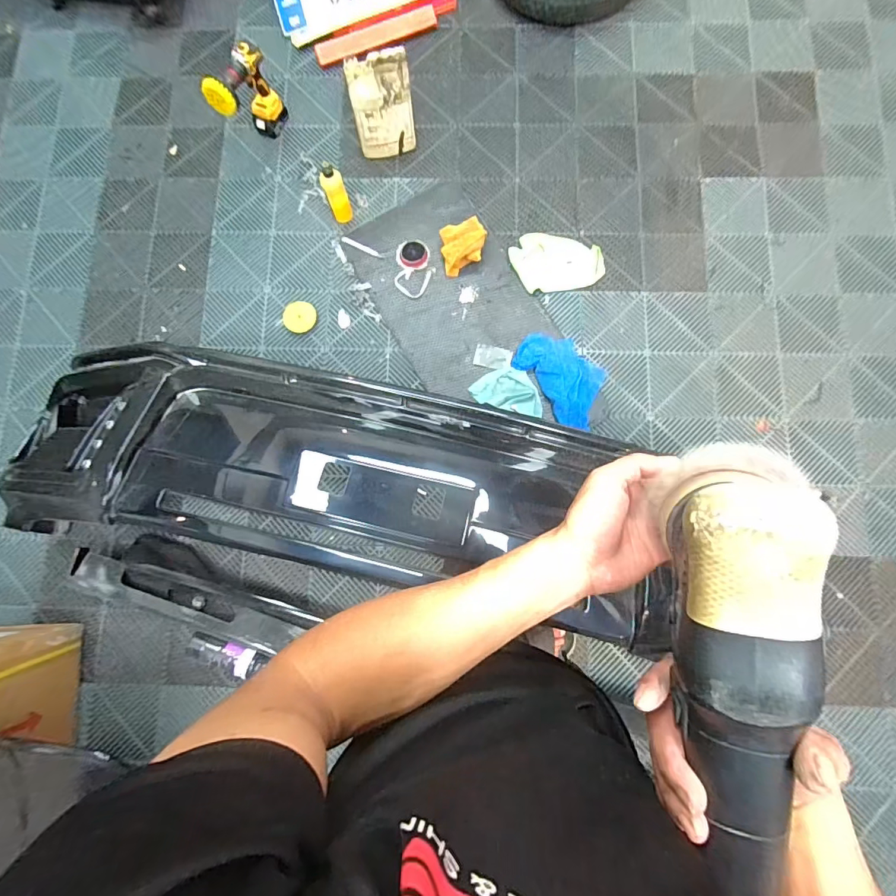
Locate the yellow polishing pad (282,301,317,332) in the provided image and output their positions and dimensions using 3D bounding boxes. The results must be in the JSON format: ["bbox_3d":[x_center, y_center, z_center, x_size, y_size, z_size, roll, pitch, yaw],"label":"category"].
[{"bbox_3d":[-0.451,-0.402,1.396,0.099,0.011,0.106,0,80,2],"label":"yellow polishing pad"}]

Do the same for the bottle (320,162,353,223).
[{"bbox_3d":[-0.326,-0.746,1.336,0.058,0.198,0.065,-24,80,-3],"label":"bottle"}]

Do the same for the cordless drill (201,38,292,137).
[{"bbox_3d":[-0.587,-1.013,1.333,0.106,0.229,0.195,16,81,4],"label":"cordless drill"}]

